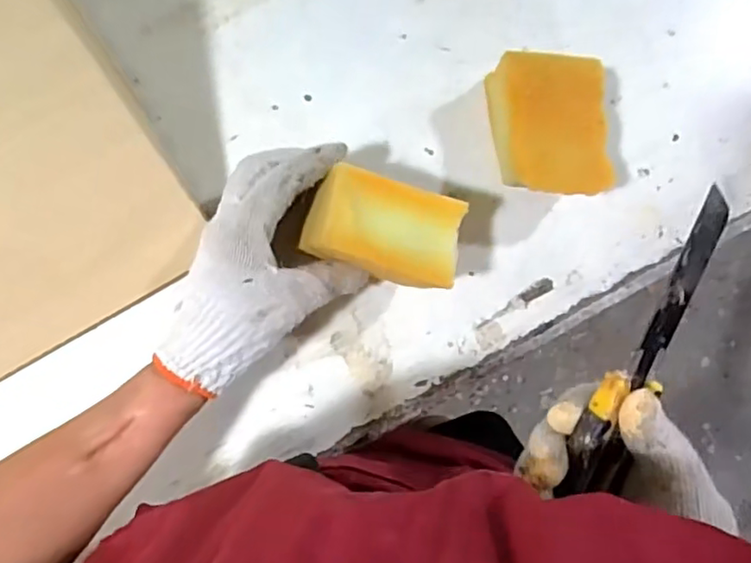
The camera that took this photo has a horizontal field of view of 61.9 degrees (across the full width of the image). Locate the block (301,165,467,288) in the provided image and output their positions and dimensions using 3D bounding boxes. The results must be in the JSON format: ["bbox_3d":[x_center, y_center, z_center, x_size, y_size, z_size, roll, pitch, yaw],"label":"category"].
[{"bbox_3d":[0.006,-0.031,0.362,0.086,0.029,0.054,16,85,-2],"label":"block"}]

